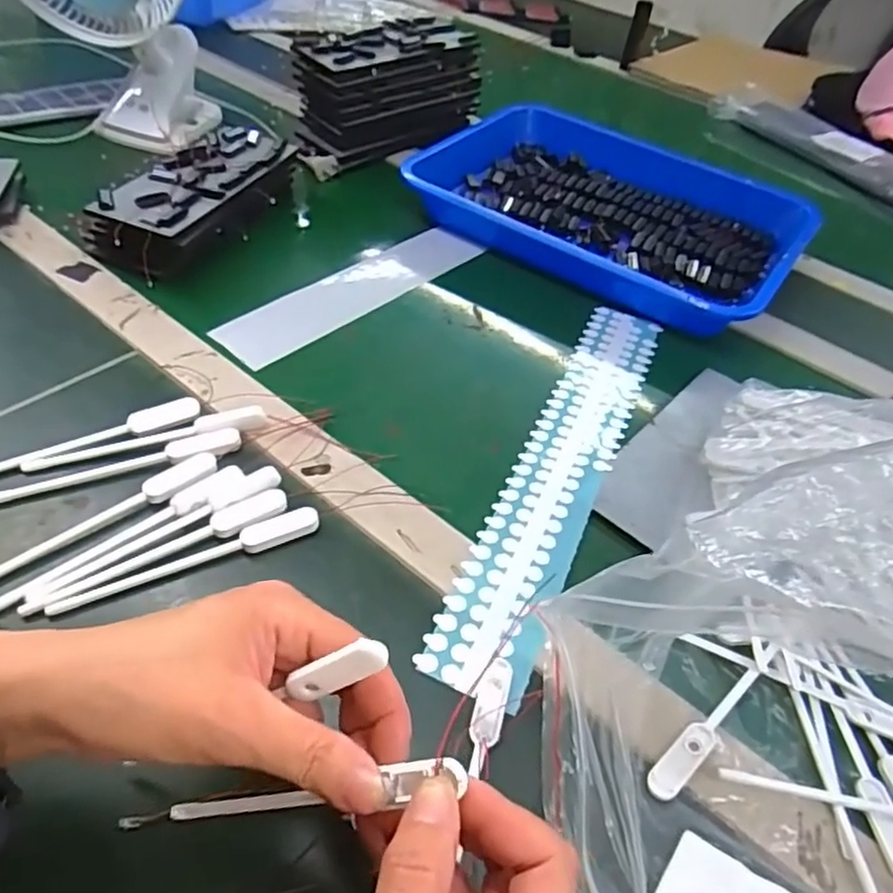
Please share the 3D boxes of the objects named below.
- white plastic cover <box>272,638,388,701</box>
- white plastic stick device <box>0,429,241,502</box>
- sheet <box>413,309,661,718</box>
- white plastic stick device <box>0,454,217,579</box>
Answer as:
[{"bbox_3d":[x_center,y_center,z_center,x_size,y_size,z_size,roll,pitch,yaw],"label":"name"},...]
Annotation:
[{"bbox_3d":[-0.041,0.083,0.248,0.043,0.012,0.008,-30,46,17],"label":"white plastic cover"},{"bbox_3d":[-0.200,0.014,0.407,0.144,0.009,0.018,-15,51,-20],"label":"white plastic stick device"},{"bbox_3d":[0.085,0.007,0.468,0.060,0.006,0.376,21,47,13],"label":"sheet"},{"bbox_3d":[-0.201,0.039,0.383,0.143,0.007,0.022,-26,55,-27],"label":"white plastic stick device"}]

